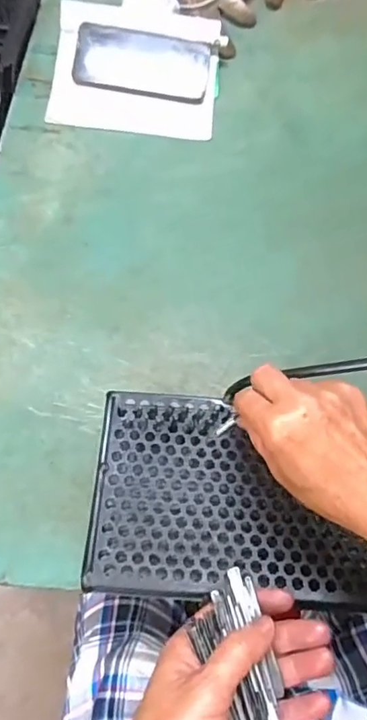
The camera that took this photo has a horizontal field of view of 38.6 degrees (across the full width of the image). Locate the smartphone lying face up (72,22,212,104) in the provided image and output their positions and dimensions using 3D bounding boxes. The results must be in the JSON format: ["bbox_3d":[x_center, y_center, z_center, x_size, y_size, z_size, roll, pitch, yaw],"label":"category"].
[{"bbox_3d":[-0.051,-0.371,0.655,0.165,0.005,0.082,7,85,-2],"label":"smartphone lying face up"}]

